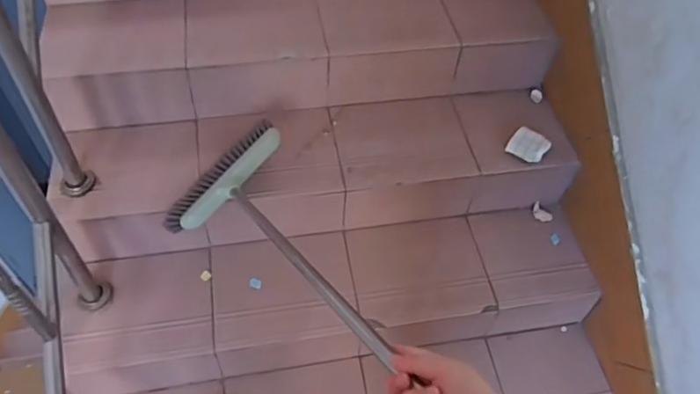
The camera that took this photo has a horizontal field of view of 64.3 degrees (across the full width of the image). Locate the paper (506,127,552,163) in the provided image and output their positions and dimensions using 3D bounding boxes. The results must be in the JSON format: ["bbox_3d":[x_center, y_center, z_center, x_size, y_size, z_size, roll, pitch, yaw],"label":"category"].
[{"bbox_3d":[0.405,-0.116,1.267,0.072,0.021,0.089,-48,56,-2],"label":"paper"}]

